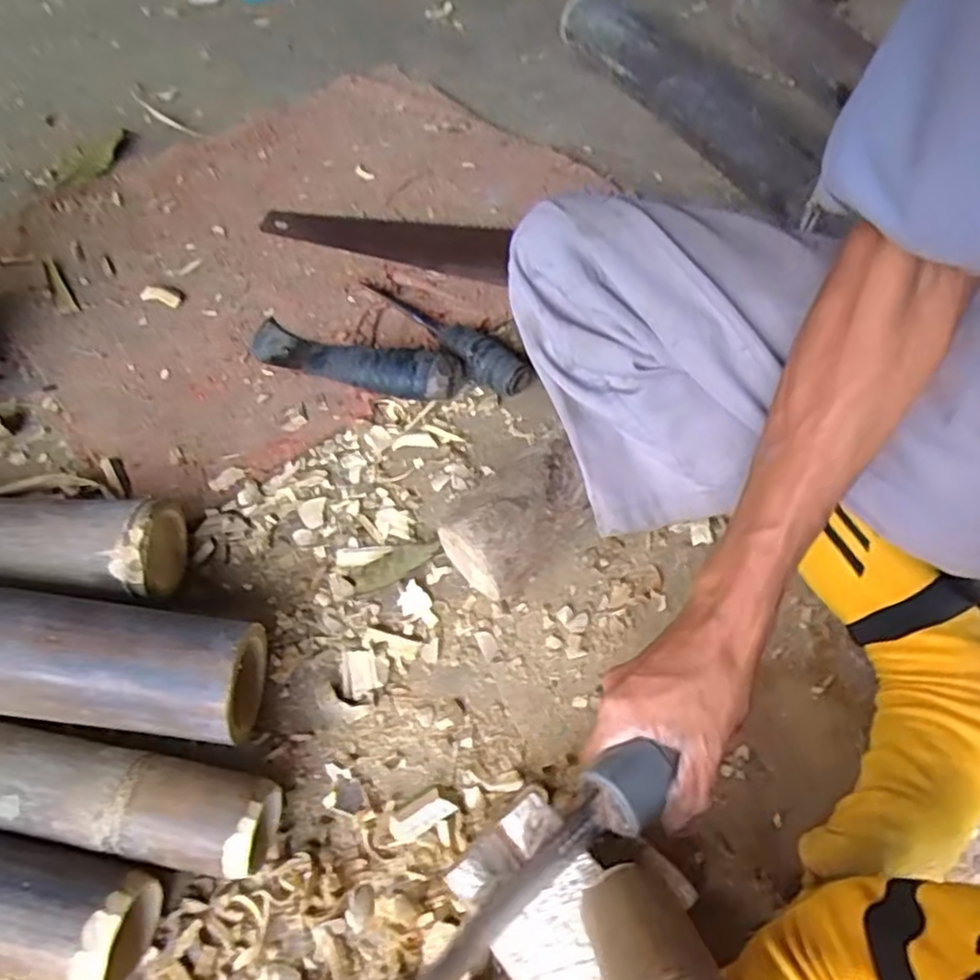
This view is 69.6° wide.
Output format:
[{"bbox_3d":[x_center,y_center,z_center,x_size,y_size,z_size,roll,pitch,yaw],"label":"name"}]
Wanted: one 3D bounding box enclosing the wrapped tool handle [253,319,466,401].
[{"bbox_3d":[-0.124,-0.121,0.621,0.213,0.043,0.052,18,59,12],"label":"wrapped tool handle"}]

